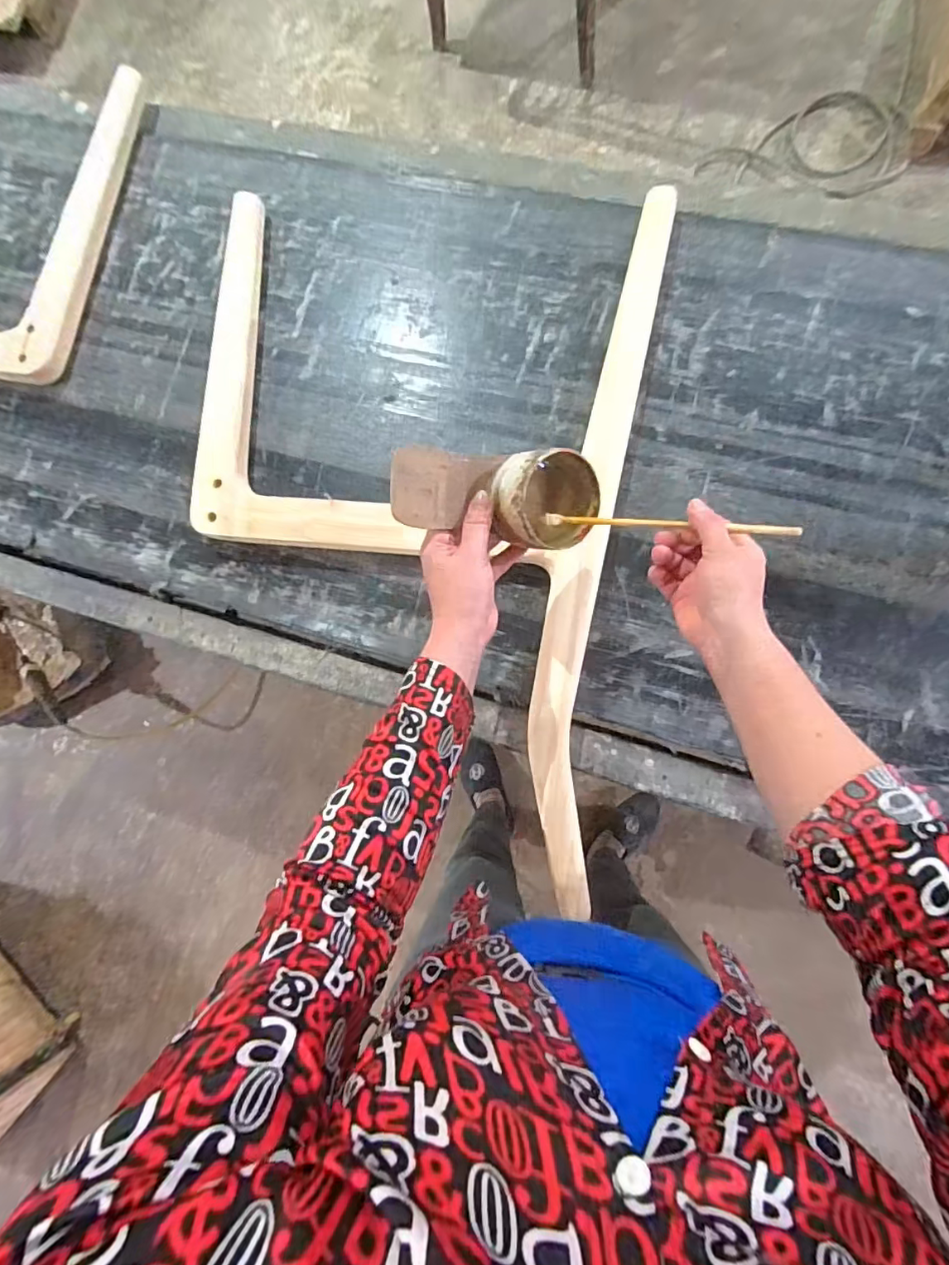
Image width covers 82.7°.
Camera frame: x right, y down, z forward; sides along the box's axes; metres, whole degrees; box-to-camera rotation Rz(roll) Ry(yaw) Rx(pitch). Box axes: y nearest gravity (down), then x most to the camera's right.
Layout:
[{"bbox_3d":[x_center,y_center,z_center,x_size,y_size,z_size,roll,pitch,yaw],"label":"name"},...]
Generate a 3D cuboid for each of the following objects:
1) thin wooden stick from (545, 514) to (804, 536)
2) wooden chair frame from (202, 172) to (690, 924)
[{"bbox_3d":[0.162,-0.088,0.442,0.205,0.010,0.010,3,86,1],"label":"thin wooden stick"},{"bbox_3d":[-0.089,-0.131,0.610,0.512,0.041,0.738,8,86,9],"label":"wooden chair frame"}]

